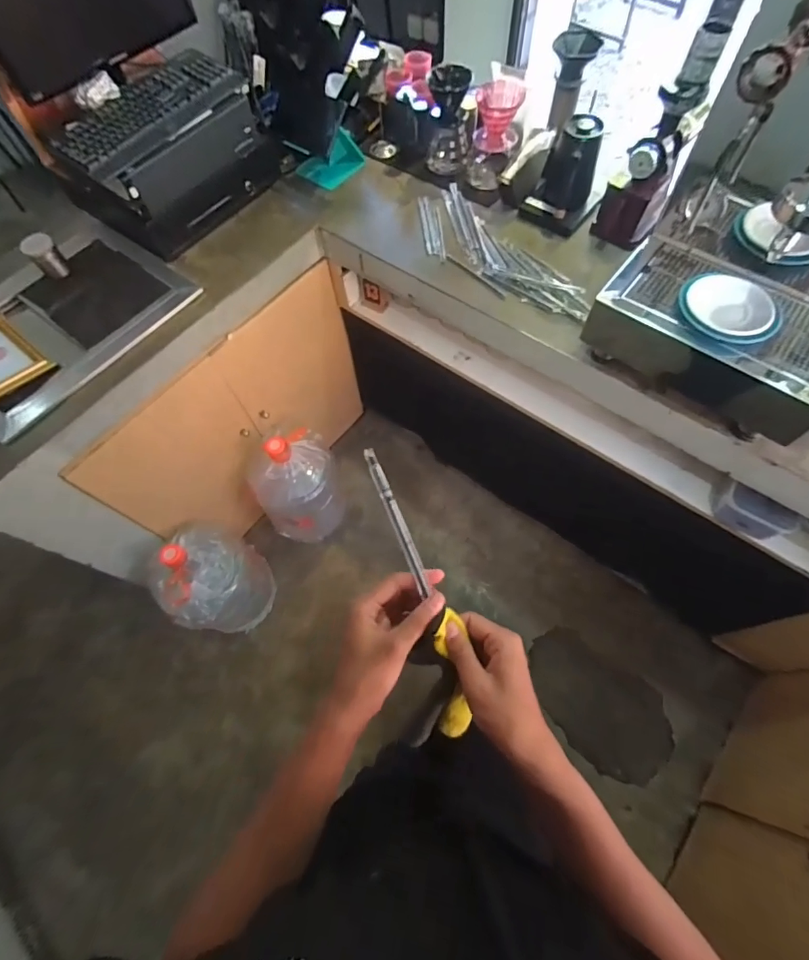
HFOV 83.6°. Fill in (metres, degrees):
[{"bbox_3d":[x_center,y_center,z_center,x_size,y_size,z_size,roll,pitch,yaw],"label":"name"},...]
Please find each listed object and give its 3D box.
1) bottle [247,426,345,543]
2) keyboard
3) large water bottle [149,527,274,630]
[{"bbox_3d":[-0.369,0.017,1.559,0.281,0.473,0.262,-1,65,2],"label":"bottle"},{"bbox_3d":[-0.578,-0.850,1.037,0.223,0.041,0.462,35,71,18],"label":"keyboard"},{"bbox_3d":[-0.595,0.299,1.411,0.287,0.488,0.267,-1,65,2],"label":"large water bottle"}]

